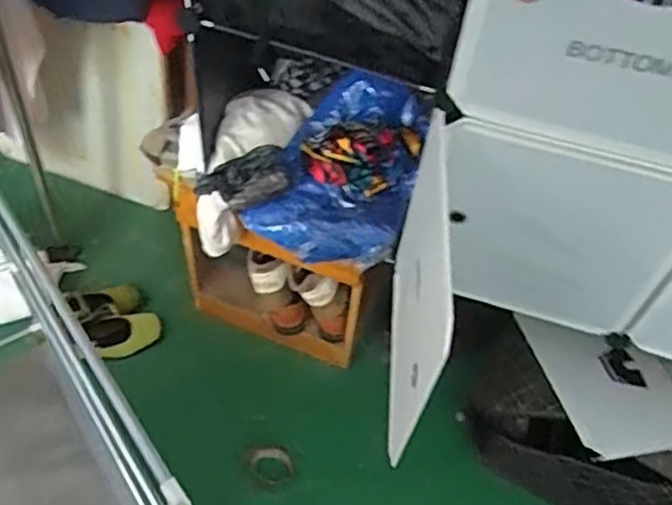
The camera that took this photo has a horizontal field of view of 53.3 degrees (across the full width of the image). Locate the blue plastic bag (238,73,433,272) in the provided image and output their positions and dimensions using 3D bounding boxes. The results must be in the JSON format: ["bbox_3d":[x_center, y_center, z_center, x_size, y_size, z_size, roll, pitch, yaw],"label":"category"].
[{"bbox_3d":[0.016,-0.134,1.112,0.246,0.147,0.300,16,52,8],"label":"blue plastic bag"}]

